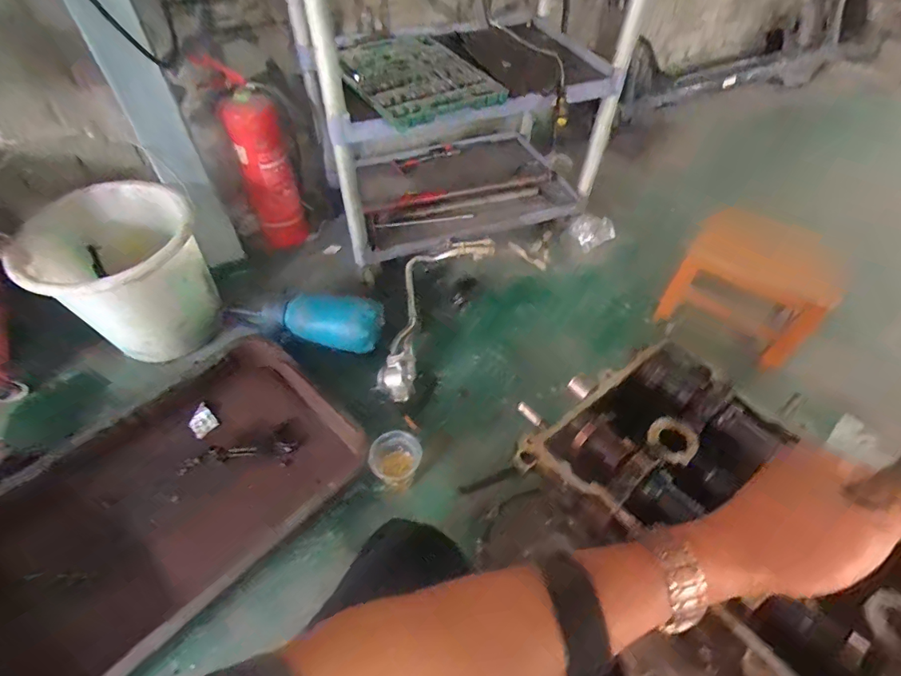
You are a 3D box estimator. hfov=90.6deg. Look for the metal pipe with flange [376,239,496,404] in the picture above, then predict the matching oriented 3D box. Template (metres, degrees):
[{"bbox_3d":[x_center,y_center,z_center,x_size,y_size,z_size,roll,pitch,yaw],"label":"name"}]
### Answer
[{"bbox_3d":[-0.070,-0.081,1.110,0.189,0.105,0.492,21,54,15],"label":"metal pipe with flange"}]

